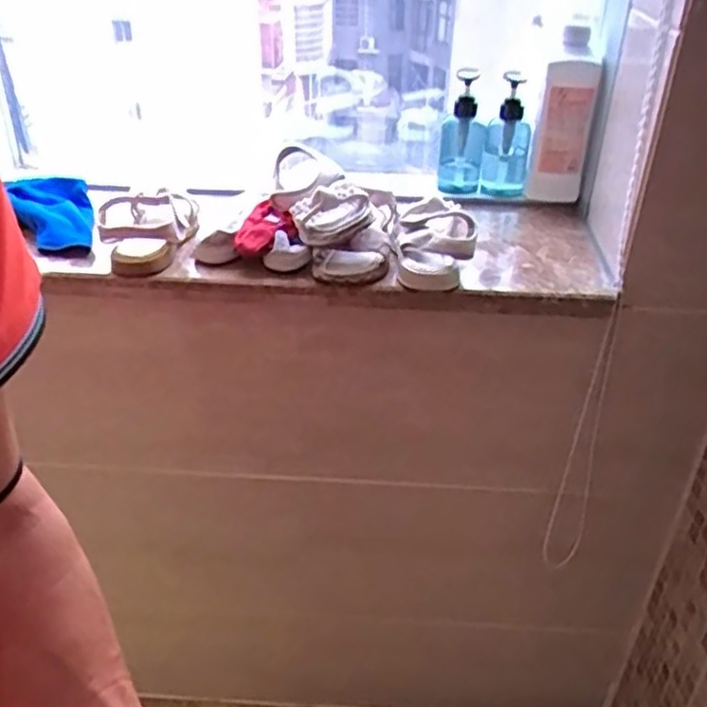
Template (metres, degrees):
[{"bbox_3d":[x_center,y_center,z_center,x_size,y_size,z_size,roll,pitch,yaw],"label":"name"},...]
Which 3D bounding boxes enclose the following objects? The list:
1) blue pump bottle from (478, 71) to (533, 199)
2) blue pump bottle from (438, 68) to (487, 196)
[{"bbox_3d":[0.190,-0.259,0.873,0.057,0.150,0.067,6,33,7],"label":"blue pump bottle"},{"bbox_3d":[0.138,-0.273,0.894,0.055,0.169,0.037,3,50,4],"label":"blue pump bottle"}]

